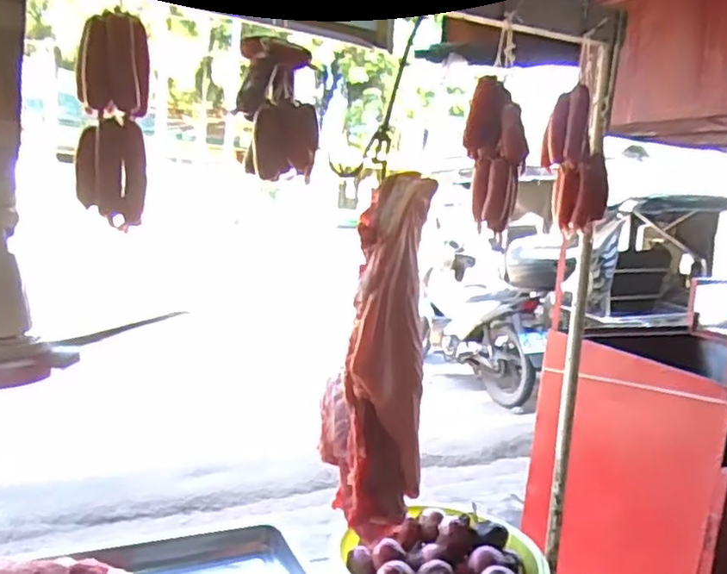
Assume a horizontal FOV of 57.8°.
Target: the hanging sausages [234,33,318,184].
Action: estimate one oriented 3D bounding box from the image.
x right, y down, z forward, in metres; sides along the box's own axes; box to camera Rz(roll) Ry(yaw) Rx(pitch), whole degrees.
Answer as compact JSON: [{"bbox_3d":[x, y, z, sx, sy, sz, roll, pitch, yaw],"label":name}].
[{"bbox_3d":[-0.095,-0.204,0.749,0.084,0.152,0.071,5,7,0],"label":"hanging sausages"}]

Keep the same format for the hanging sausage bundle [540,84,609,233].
[{"bbox_3d":[0.298,-0.178,0.939,0.070,0.201,0.064,-28,25,-30],"label":"hanging sausage bundle"}]

